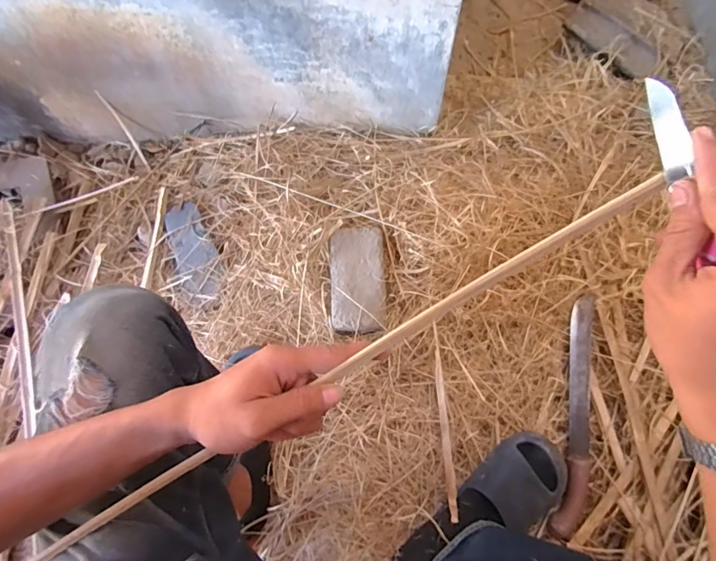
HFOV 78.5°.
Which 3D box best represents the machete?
[{"bbox_3d":[0.389,0.227,0.758,0.060,0.029,0.402,13,70,6],"label":"machete"}]

